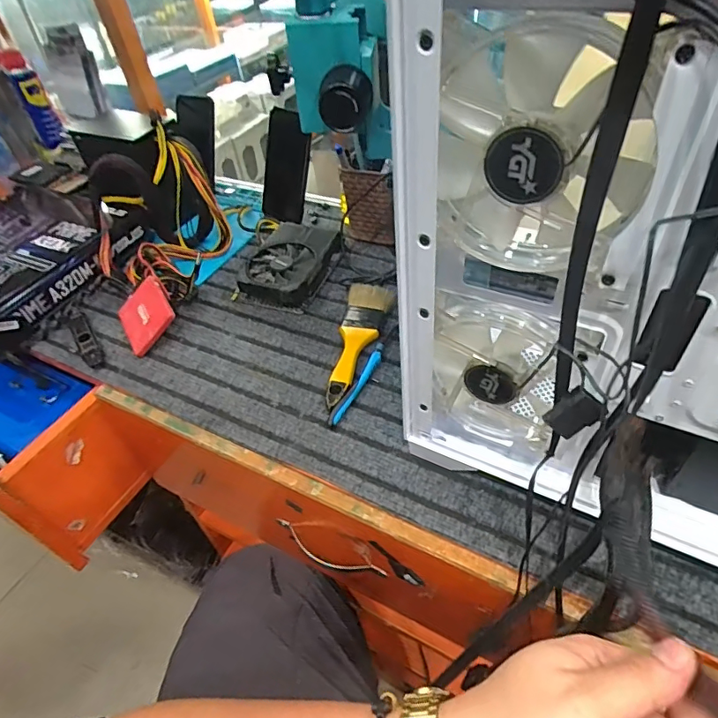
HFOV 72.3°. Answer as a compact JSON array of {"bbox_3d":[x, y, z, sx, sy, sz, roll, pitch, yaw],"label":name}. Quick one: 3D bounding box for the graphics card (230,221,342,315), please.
[{"bbox_3d":[-0.097,-0.132,0.679,0.108,0.039,0.146,15,49,20],"label":"graphics card"}]

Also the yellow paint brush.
[{"bbox_3d":[0.000,-0.020,0.575,0.053,0.020,0.188,5,47,12],"label":"yellow paint brush"}]

